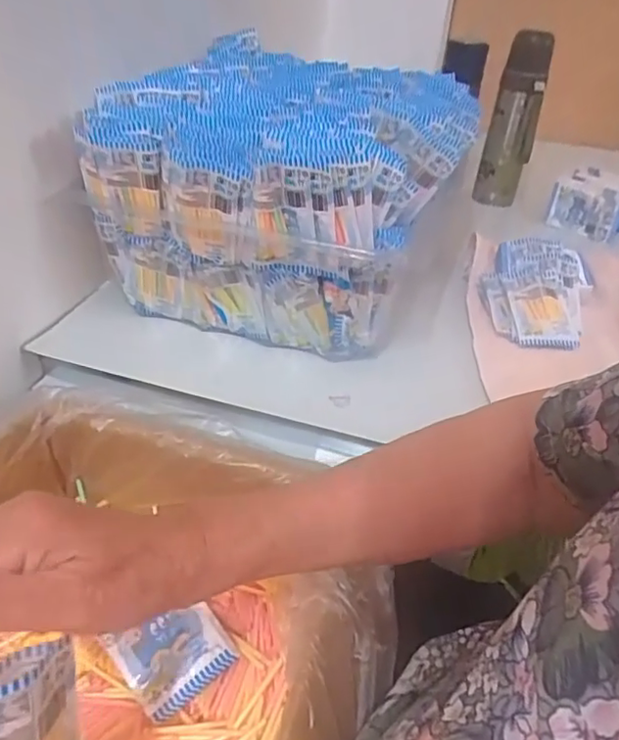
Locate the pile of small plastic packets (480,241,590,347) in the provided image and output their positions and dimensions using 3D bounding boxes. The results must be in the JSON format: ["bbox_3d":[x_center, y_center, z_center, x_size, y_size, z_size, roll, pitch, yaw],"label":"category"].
[{"bbox_3d":[0.260,-0.094,0.676,0.117,0.040,0.182,19,40,17],"label":"pile of small plastic packets"}]

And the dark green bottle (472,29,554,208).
[{"bbox_3d":[0.321,-0.386,0.928,0.072,0.254,0.062,17,39,15],"label":"dark green bottle"}]

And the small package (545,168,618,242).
[{"bbox_3d":[0.438,-0.253,0.907,0.083,0.072,0.111,-26,48,-34],"label":"small package"}]

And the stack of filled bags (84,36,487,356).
[{"bbox_3d":[-0.021,-0.207,0.665,0.329,0.195,0.377,14,39,11],"label":"stack of filled bags"}]

